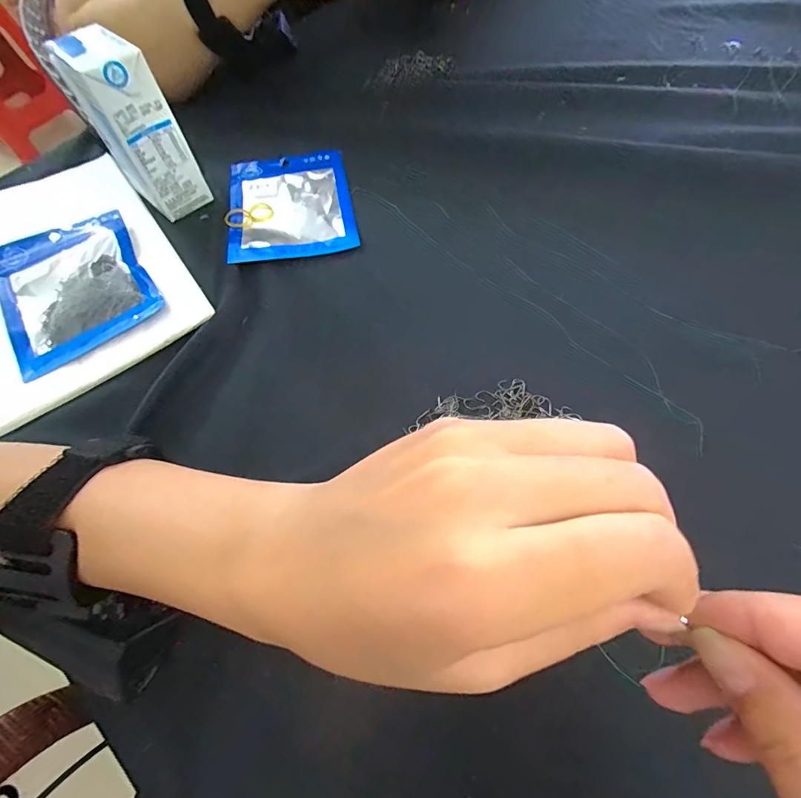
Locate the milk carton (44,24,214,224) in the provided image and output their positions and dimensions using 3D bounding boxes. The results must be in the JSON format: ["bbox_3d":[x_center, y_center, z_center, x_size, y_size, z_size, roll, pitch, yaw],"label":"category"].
[{"bbox_3d":[-0.193,-0.198,0.310,0.050,0.110,0.057,-33,64,-14],"label":"milk carton"}]

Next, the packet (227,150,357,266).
[{"bbox_3d":[-0.090,-0.161,0.343,0.097,0.015,0.139,-12,61,-3],"label":"packet"}]

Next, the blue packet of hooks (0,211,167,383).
[{"bbox_3d":[-0.235,-0.083,0.300,0.095,0.014,0.130,-35,64,-15],"label":"blue packet of hooks"}]

